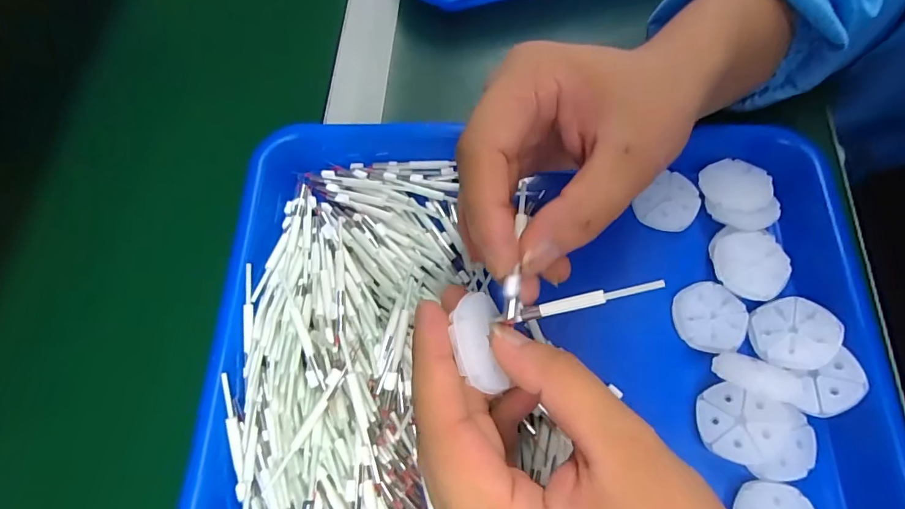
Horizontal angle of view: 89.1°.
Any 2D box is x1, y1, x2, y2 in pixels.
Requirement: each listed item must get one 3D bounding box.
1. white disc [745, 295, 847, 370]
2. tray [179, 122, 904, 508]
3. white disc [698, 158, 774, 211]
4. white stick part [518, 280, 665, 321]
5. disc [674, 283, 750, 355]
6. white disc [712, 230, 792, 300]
[{"bbox_3d":[0.175,0.040,0.236,0.038,0.004,0.036,-14,58,24],"label":"white disc"},{"bbox_3d":[0.046,0.040,0.238,0.338,0.039,0.241,0,69,2],"label":"tray"},{"bbox_3d":[0.165,-0.041,0.268,0.037,0.004,0.034,3,63,12],"label":"white disc"},{"bbox_3d":[0.050,0.017,0.172,0.053,0.004,0.005,-16,68,21],"label":"white stick part"},{"bbox_3d":[0.140,0.033,0.249,0.037,0.004,0.037,5,69,4],"label":"disc"},{"bbox_3d":[0.163,0.006,0.253,0.035,0.010,0.037,-1,69,1],"label":"white disc"}]

